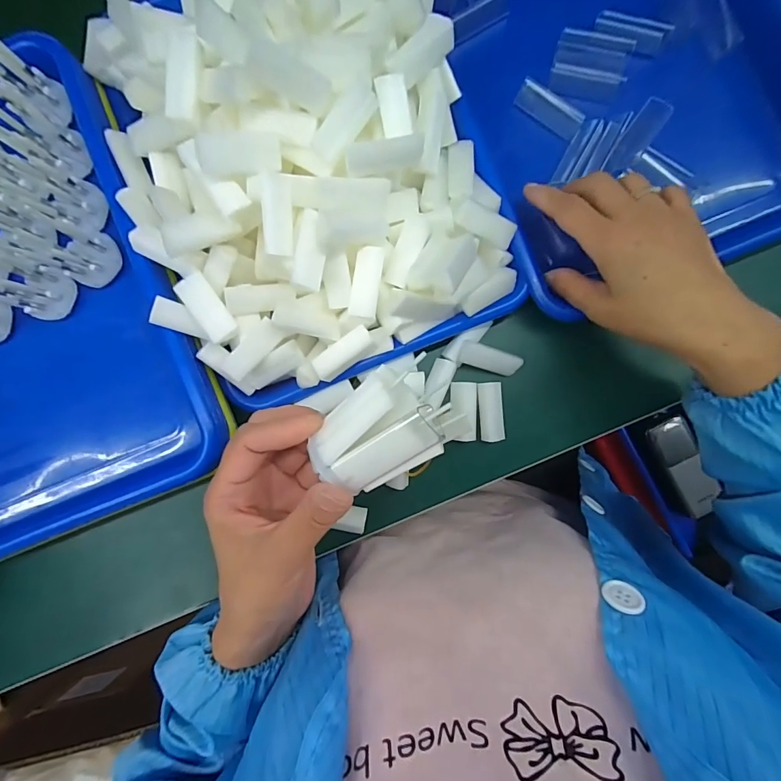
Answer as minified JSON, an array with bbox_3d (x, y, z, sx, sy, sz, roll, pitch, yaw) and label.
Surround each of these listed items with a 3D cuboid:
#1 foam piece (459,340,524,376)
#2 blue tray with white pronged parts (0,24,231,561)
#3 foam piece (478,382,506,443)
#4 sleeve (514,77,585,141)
[{"bbox_3d":[0.076,-0.024,0.320,0.047,0.010,0.016,16,89,4],"label":"foam piece"},{"bbox_3d":[-0.280,-0.054,0.286,0.245,0.073,0.322,-23,87,2],"label":"blue tray with white pronged parts"},{"bbox_3d":[0.079,0.016,0.323,0.019,0.012,0.045,-5,88,3],"label":"foam piece"},{"bbox_3d":[0.122,-0.216,0.318,0.053,0.012,0.020,36,90,4],"label":"sleeve"}]

